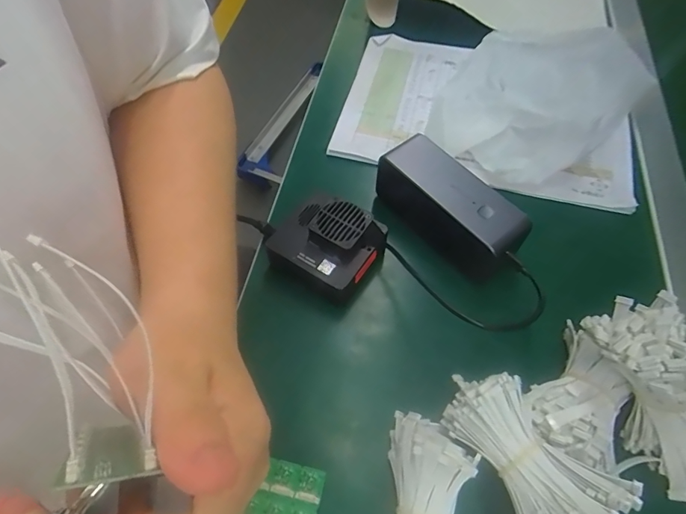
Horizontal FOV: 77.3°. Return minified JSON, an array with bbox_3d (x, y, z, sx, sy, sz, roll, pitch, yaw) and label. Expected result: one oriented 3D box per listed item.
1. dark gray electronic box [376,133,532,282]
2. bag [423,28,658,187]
[{"bbox_3d":[0.087,-0.040,0.362,0.052,0.057,0.130,-29,65,-17],"label":"dark gray electronic box"},{"bbox_3d":[0.187,-0.162,0.437,0.176,0.069,0.190,35,65,17],"label":"bag"}]

